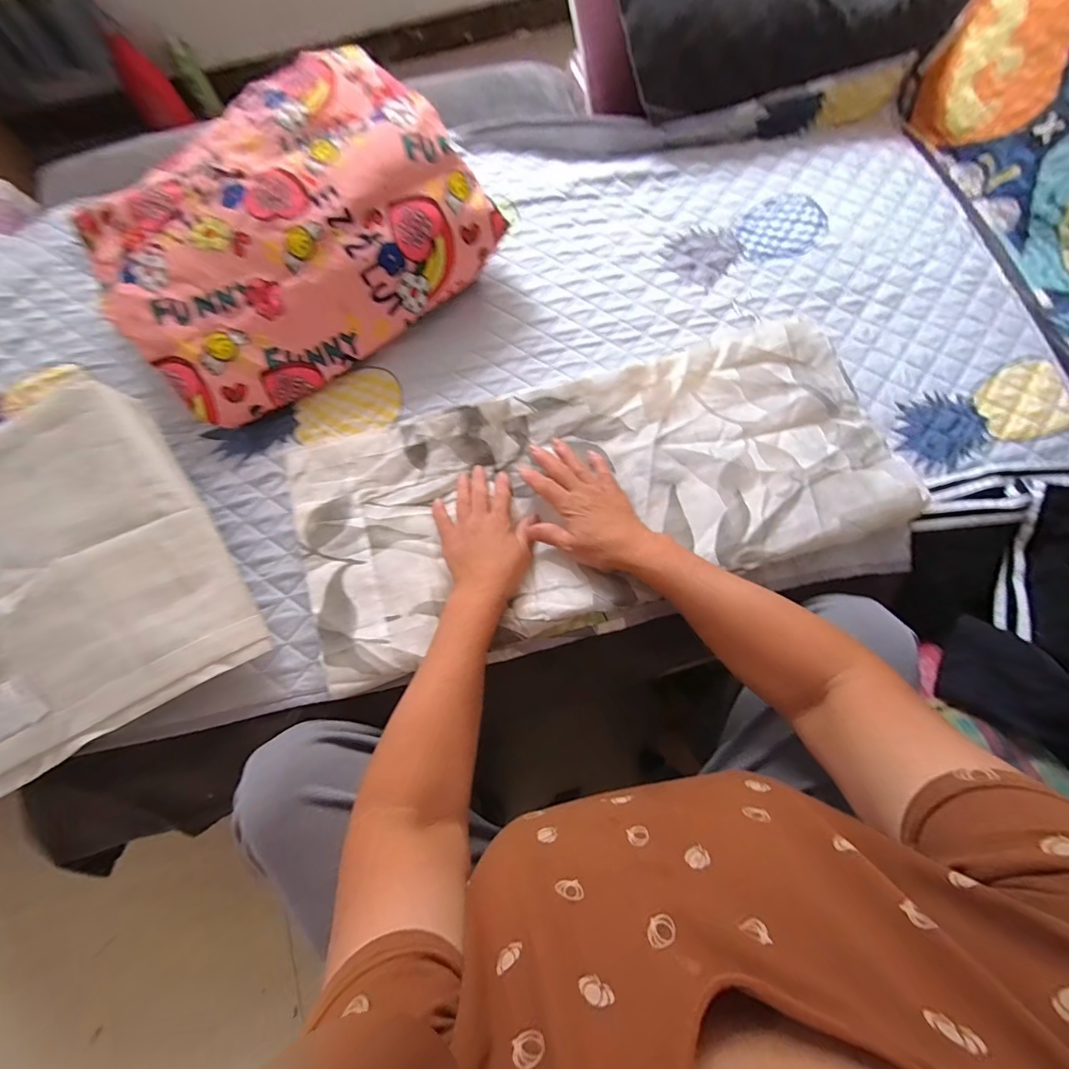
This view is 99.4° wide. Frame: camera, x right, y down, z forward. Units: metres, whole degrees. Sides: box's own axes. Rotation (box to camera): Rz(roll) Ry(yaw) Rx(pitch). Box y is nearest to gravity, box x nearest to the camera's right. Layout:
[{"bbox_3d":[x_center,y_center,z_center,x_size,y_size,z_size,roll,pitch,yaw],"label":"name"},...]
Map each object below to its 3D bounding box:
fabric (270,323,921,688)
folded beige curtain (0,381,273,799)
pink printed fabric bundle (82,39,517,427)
[{"bbox_3d":[0.064,-0.051,0.533,0.666,0.036,0.302,-15,71,-2],"label":"fabric"},{"bbox_3d":[-0.500,0.057,0.459,0.351,0.128,0.327,-26,75,-8],"label":"folded beige curtain"},{"bbox_3d":[-0.310,-0.380,0.581,0.440,0.145,0.311,-37,76,-11],"label":"pink printed fabric bundle"}]

